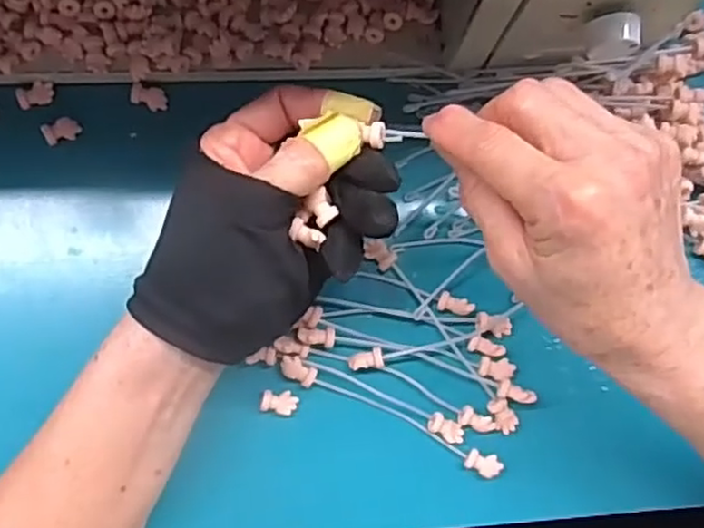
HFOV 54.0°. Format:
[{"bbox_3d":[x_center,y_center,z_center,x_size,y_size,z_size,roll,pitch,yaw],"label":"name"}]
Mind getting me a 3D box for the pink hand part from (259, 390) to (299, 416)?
[{"bbox_3d":[-0.037,0.072,0.356,0.018,0.006,0.011,12,84,-4],"label":"pink hand part"}]

